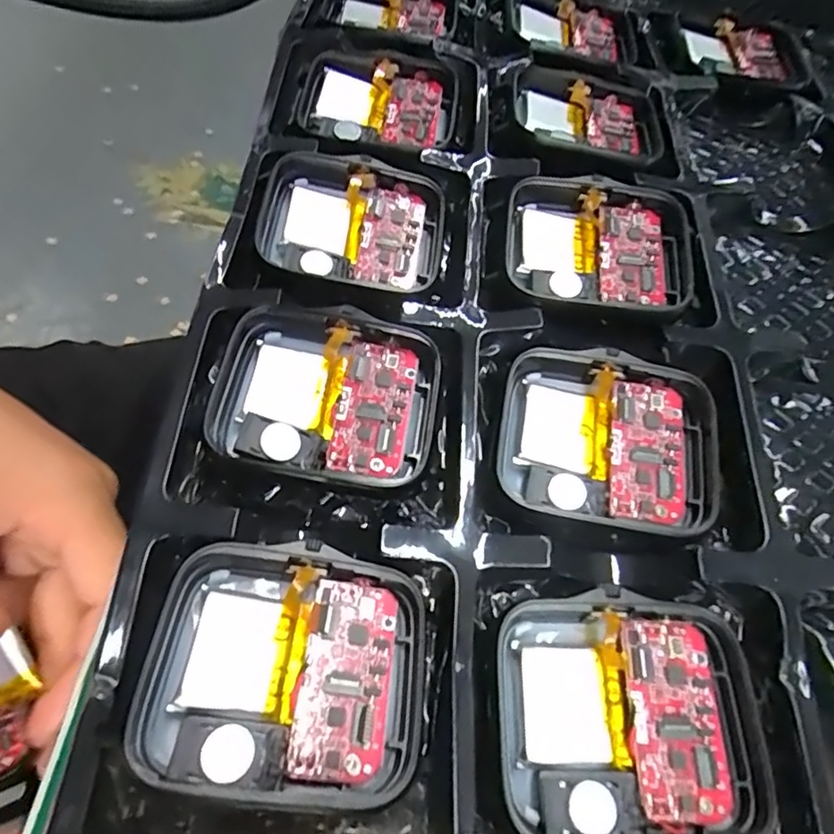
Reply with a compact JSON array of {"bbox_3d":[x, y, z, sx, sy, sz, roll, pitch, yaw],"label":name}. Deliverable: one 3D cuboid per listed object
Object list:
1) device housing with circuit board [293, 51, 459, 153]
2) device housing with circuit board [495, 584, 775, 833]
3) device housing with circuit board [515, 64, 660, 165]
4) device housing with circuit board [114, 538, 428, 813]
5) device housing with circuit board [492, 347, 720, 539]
[{"bbox_3d":[-0.011,-0.087,0.160,0.044,0.009,0.032,9,61,-4],"label":"device housing with circuit board"},{"bbox_3d":[0.035,0.050,0.096,0.042,0.007,0.037,7,61,-5],"label":"device housing with circuit board"},{"bbox_3d":[0.048,-0.086,0.163,0.041,0.008,0.035,14,61,-1],"label":"device housing with circuit board"},{"bbox_3d":[-0.020,0.040,0.092,0.043,0.012,0.036,10,61,-3],"label":"device housing with circuit board"},{"bbox_3d":[0.039,0.004,0.117,0.043,0.007,0.037,17,61,1],"label":"device housing with circuit board"}]

